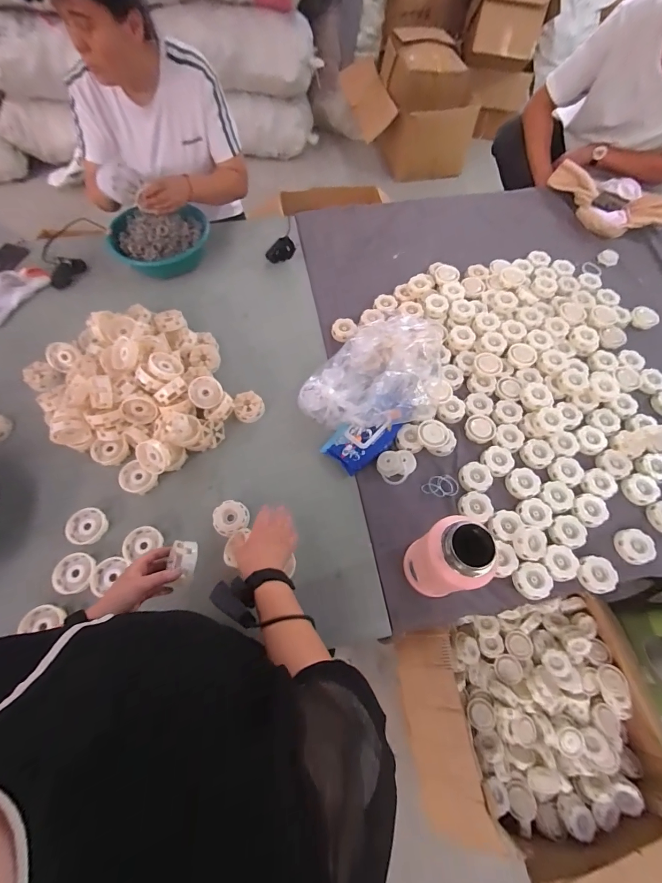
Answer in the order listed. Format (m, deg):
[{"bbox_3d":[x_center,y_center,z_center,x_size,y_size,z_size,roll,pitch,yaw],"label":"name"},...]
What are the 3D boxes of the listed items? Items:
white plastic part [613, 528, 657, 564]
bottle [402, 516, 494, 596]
[{"bbox_3d":[0.576,0.199,0.679,0.059,0.022,0.063,2,65,1],"label":"white plastic part"},{"bbox_3d":[0.169,0.183,0.554,0.081,0.214,0.095,-8,63,-5],"label":"bottle"}]

